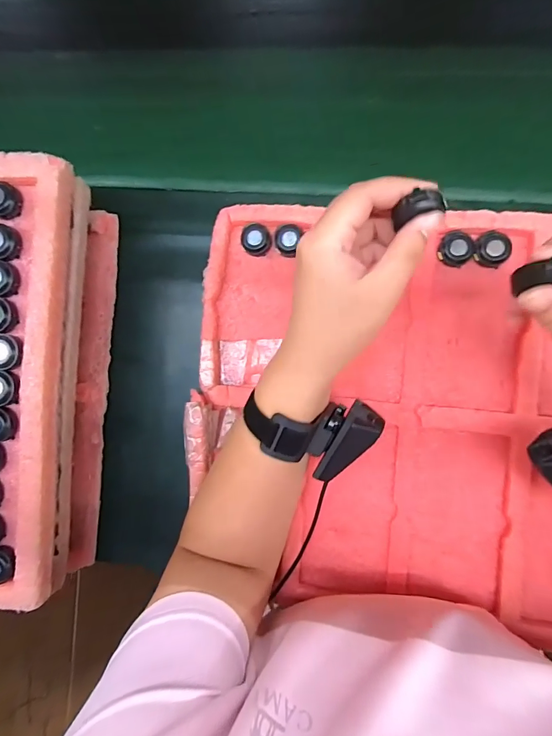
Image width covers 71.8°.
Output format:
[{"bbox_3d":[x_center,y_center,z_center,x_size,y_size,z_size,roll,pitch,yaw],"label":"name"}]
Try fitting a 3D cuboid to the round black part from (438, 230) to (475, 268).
[{"bbox_3d":[0.163,-0.109,0.342,0.027,0.010,0.030,18,88,9],"label":"round black part"}]

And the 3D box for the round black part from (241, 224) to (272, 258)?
[{"bbox_3d":[-0.019,-0.124,0.371,0.028,0.013,0.030,0,87,7],"label":"round black part"}]

